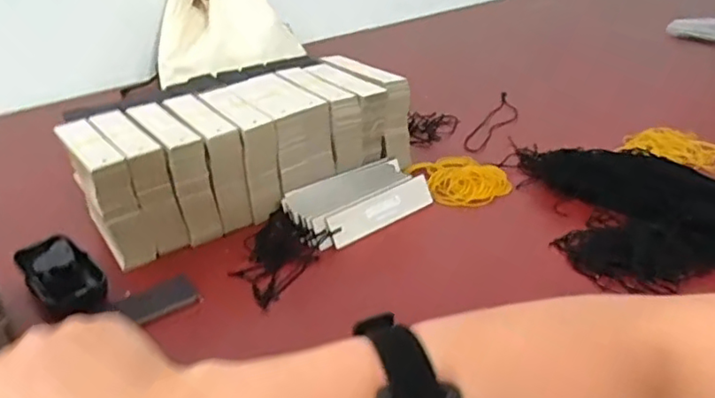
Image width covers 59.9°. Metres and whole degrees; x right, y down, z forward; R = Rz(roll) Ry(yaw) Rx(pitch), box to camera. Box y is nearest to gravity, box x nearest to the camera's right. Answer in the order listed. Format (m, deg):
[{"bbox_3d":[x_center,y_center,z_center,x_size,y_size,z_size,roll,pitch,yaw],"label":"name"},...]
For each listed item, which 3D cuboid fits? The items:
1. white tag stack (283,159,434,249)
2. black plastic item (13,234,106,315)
[{"bbox_3d":[-0.001,0.000,0.639,0.145,0.032,0.080,-24,36,-30],"label":"white tag stack"},{"bbox_3d":[-0.266,0.069,0.558,0.053,0.030,0.102,-29,38,-36],"label":"black plastic item"}]

